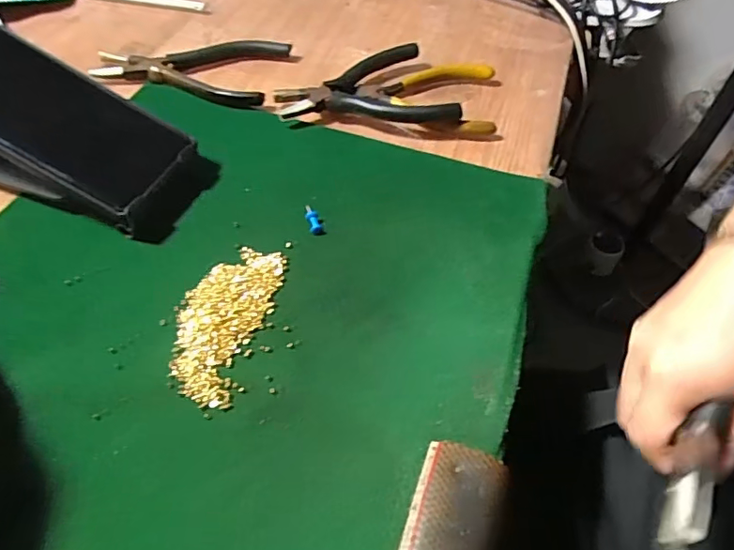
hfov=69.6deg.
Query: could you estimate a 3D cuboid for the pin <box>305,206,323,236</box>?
[{"bbox_3d":[-0.033,-0.034,0.321,0.008,0.006,0.022,-12,54,-12],"label":"pin"}]

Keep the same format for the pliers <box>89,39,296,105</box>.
[{"bbox_3d":[-0.135,-0.161,0.404,0.132,0.016,0.074,9,52,4],"label":"pliers"}]

